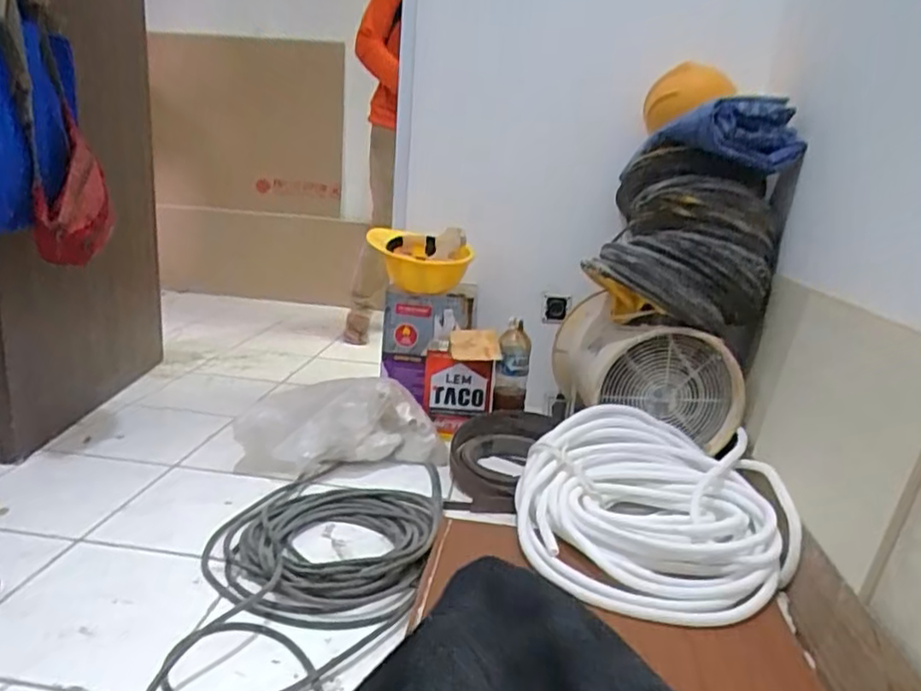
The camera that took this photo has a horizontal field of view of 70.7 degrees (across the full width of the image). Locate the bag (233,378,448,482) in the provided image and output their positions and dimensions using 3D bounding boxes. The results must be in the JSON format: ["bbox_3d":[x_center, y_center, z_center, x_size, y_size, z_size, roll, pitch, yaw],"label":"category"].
[{"bbox_3d":[-0.266,0.188,1.500,0.465,0.160,0.267,3,15,-2],"label":"bag"}]

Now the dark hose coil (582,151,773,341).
[{"bbox_3d":[0.481,-0.227,1.414,0.365,0.340,0.333,11,17,26],"label":"dark hose coil"}]

